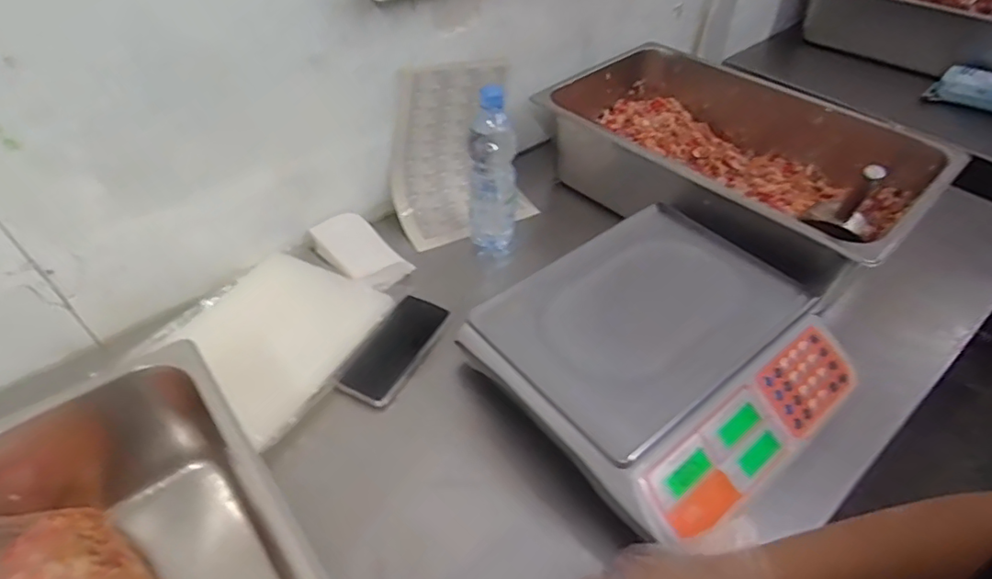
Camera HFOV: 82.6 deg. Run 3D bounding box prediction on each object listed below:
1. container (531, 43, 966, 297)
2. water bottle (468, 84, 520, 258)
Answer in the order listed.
[{"bbox_3d":[0.325,-0.208,0.870,0.547,0.126,0.336,36,57,28],"label":"container"},{"bbox_3d":[-0.005,-0.156,0.784,0.071,0.236,0.059,2,47,1],"label":"water bottle"}]

